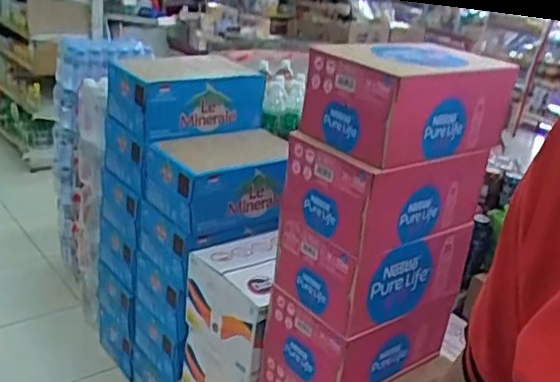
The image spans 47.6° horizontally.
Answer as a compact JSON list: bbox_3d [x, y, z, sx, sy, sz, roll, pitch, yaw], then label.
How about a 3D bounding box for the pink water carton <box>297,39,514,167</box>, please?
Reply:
[{"bbox_3d":[0.266,-0.206,1.369,0.413,0.180,0.261,-13,30,-39],"label":"pink water carton"}]

